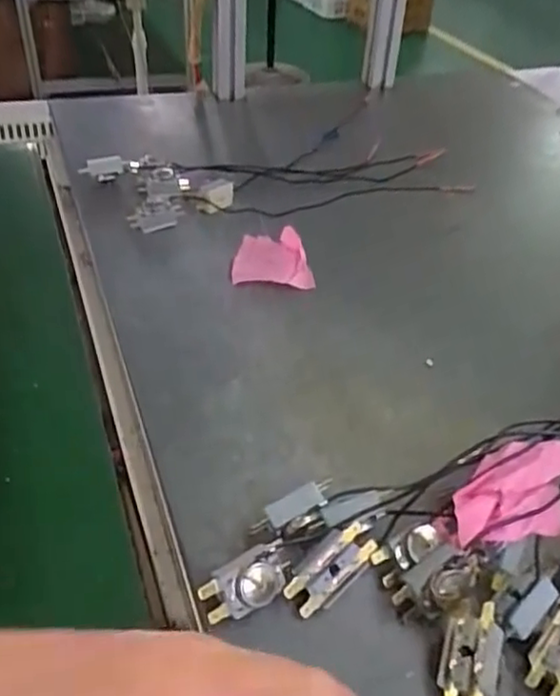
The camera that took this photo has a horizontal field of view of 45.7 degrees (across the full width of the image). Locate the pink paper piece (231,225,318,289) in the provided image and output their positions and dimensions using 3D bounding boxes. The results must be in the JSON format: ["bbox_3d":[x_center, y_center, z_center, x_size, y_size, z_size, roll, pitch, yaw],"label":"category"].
[{"bbox_3d":[-0.009,-0.091,0.671,0.076,0.026,0.079,0,41,-4],"label":"pink paper piece"}]

